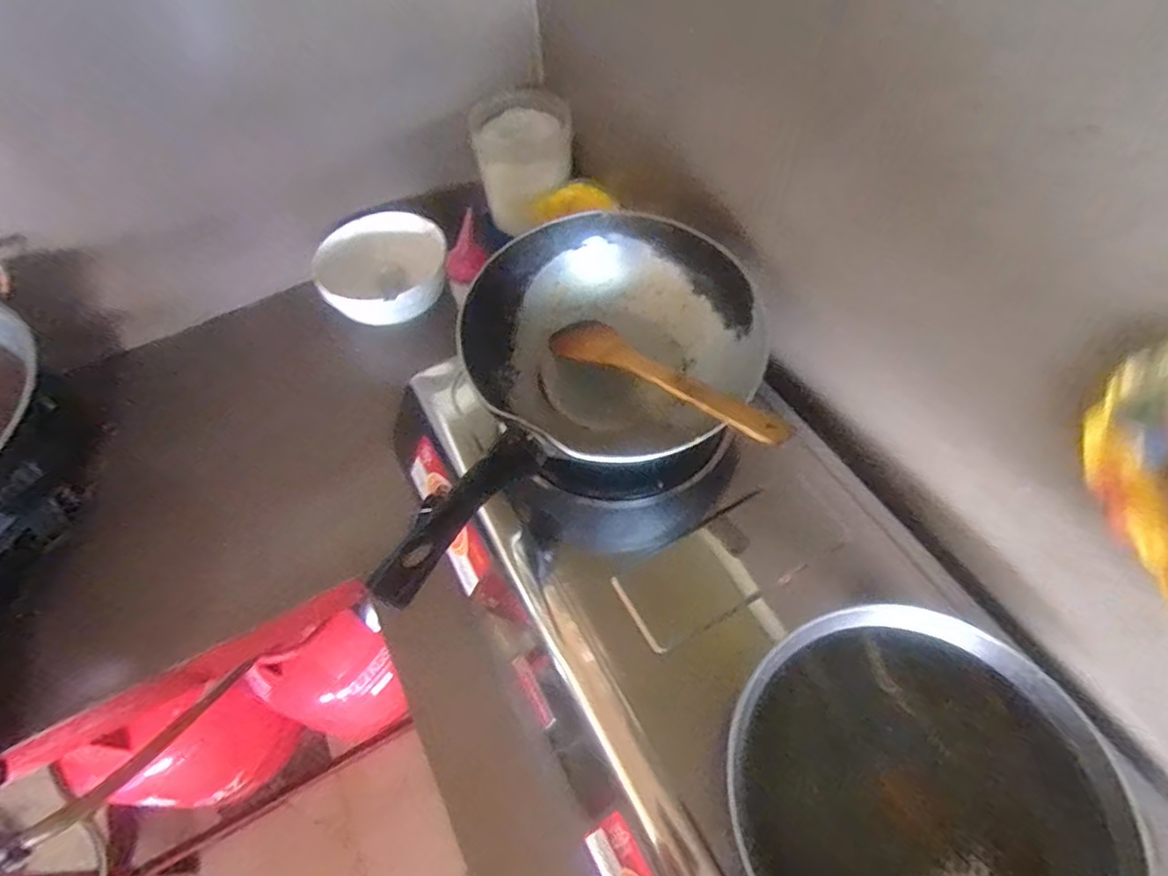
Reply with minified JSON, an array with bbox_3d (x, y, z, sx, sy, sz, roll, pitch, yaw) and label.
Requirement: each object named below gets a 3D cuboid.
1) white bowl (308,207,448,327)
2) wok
[{"bbox_3d":[-0.289,-0.226,0.880,0.178,0.079,0.178,-1,57,2],"label":"white bowl"},{"bbox_3d":[-0.027,-0.046,0.573,0.264,0.116,0.434,35,65,23],"label":"wok"}]

